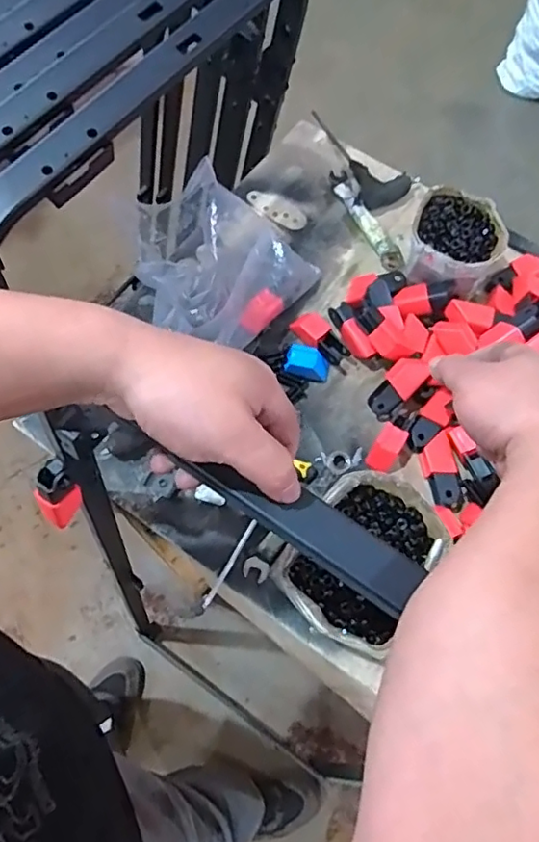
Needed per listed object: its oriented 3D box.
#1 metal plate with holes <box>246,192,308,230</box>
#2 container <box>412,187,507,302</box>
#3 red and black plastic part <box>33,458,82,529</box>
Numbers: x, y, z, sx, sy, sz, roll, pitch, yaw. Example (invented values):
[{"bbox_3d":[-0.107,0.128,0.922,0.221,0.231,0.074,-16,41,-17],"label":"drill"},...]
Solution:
[{"bbox_3d":[0.014,-0.302,0.831,0.092,0.011,0.033,37,71,12],"label":"metal plate with holes"},{"bbox_3d":[0.243,-0.230,0.766,0.126,0.067,0.140,29,69,9],"label":"container"},{"bbox_3d":[-0.200,0.072,0.552,0.032,0.081,0.032,0,47,-2],"label":"red and black plastic part"}]

